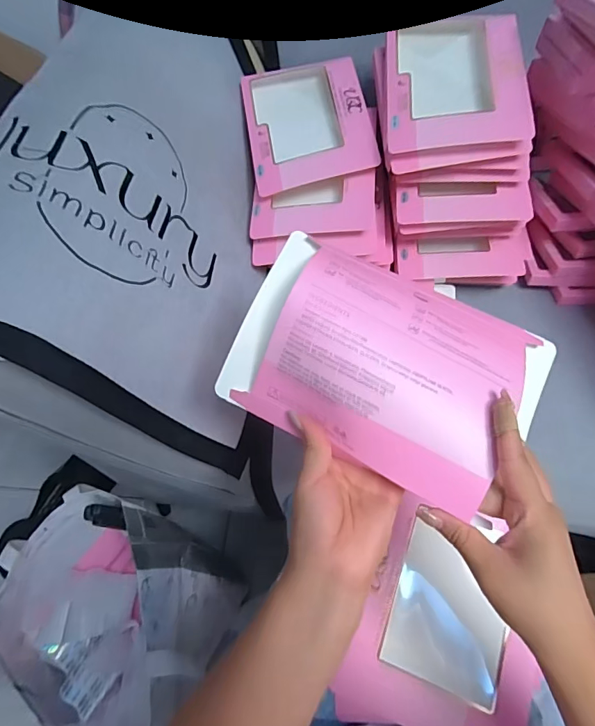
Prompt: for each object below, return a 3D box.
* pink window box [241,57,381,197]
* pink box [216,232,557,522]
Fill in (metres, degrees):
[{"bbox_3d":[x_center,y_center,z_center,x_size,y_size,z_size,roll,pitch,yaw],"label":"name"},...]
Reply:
[{"bbox_3d":[0.012,-0.327,0.591,0.159,0.013,0.209,-11,68,6],"label":"pink window box"},{"bbox_3d":[0.072,-0.001,0.338,0.237,0.067,0.160,31,71,3],"label":"pink box"}]

